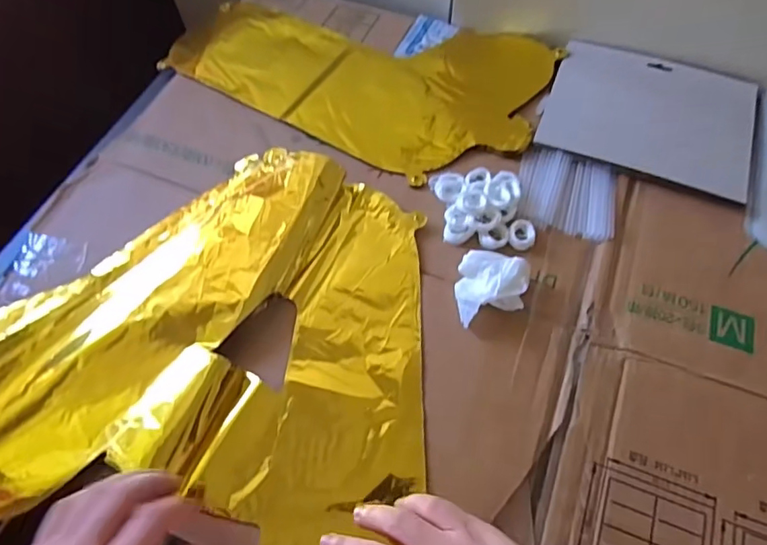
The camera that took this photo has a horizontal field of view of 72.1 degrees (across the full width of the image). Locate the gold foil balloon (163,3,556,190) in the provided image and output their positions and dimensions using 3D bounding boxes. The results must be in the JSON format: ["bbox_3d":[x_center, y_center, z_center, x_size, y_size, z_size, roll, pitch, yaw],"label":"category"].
[{"bbox_3d":[-0.027,-0.230,0.577,0.394,0.024,0.232,29,65,14],"label":"gold foil balloon"}]

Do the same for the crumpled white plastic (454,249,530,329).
[{"bbox_3d":[0.086,0.014,0.421,0.054,0.022,0.063,13,62,6],"label":"crumpled white plastic"}]

